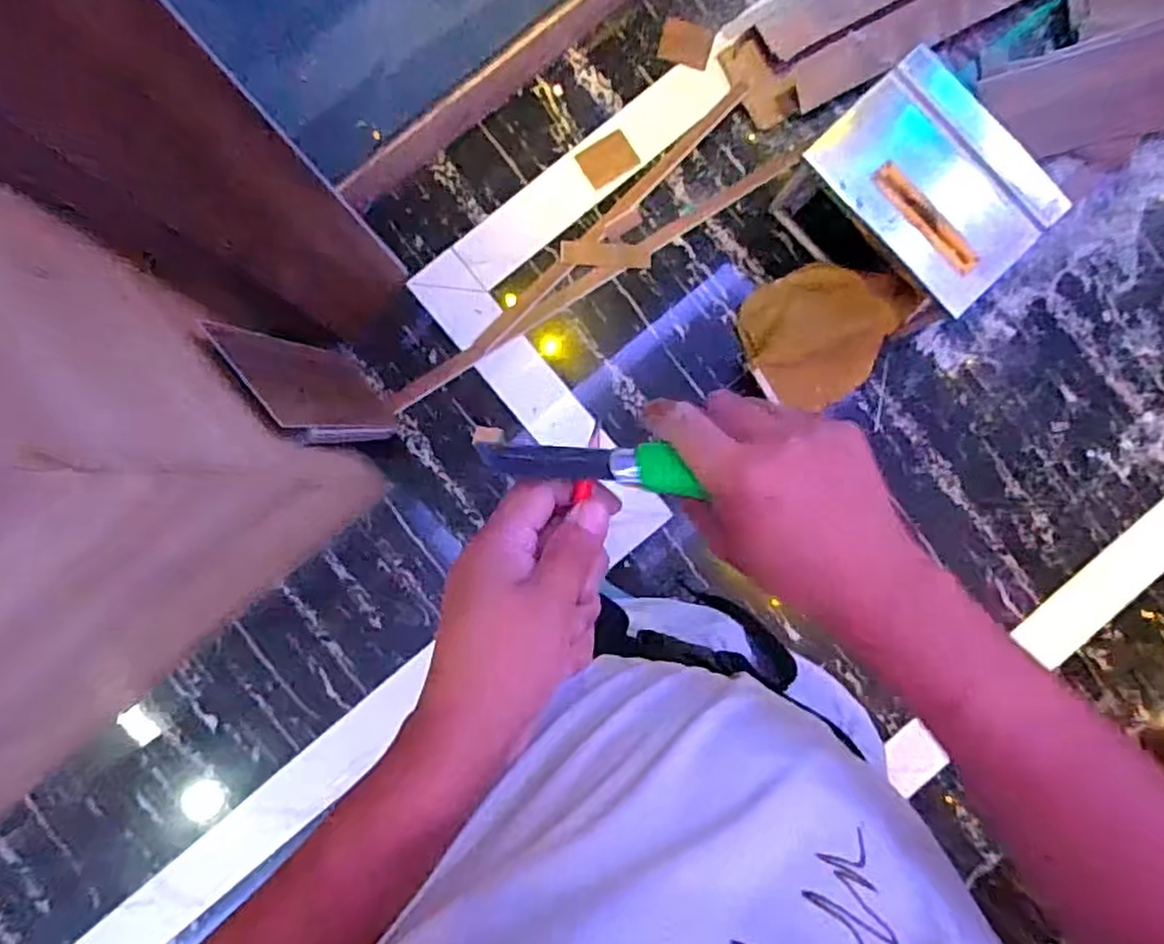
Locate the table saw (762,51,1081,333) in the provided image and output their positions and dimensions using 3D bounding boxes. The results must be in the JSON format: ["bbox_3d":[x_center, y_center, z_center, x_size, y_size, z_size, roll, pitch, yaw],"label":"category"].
[{"bbox_3d":[0.608,-0.503,1.316,0.293,0.246,0.384,-44,92,-2],"label":"table saw"}]

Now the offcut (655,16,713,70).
[{"bbox_3d":[0.210,-0.862,1.416,0.101,0.009,0.083,15,89,-3],"label":"offcut"}]

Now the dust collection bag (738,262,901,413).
[{"bbox_3d":[0.478,-0.281,1.425,0.274,0.052,0.269,-38,92,-2],"label":"dust collection bag"}]

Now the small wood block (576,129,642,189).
[{"bbox_3d":[0.053,-0.635,1.426,0.109,0.009,0.083,-30,91,-2],"label":"small wood block"}]

